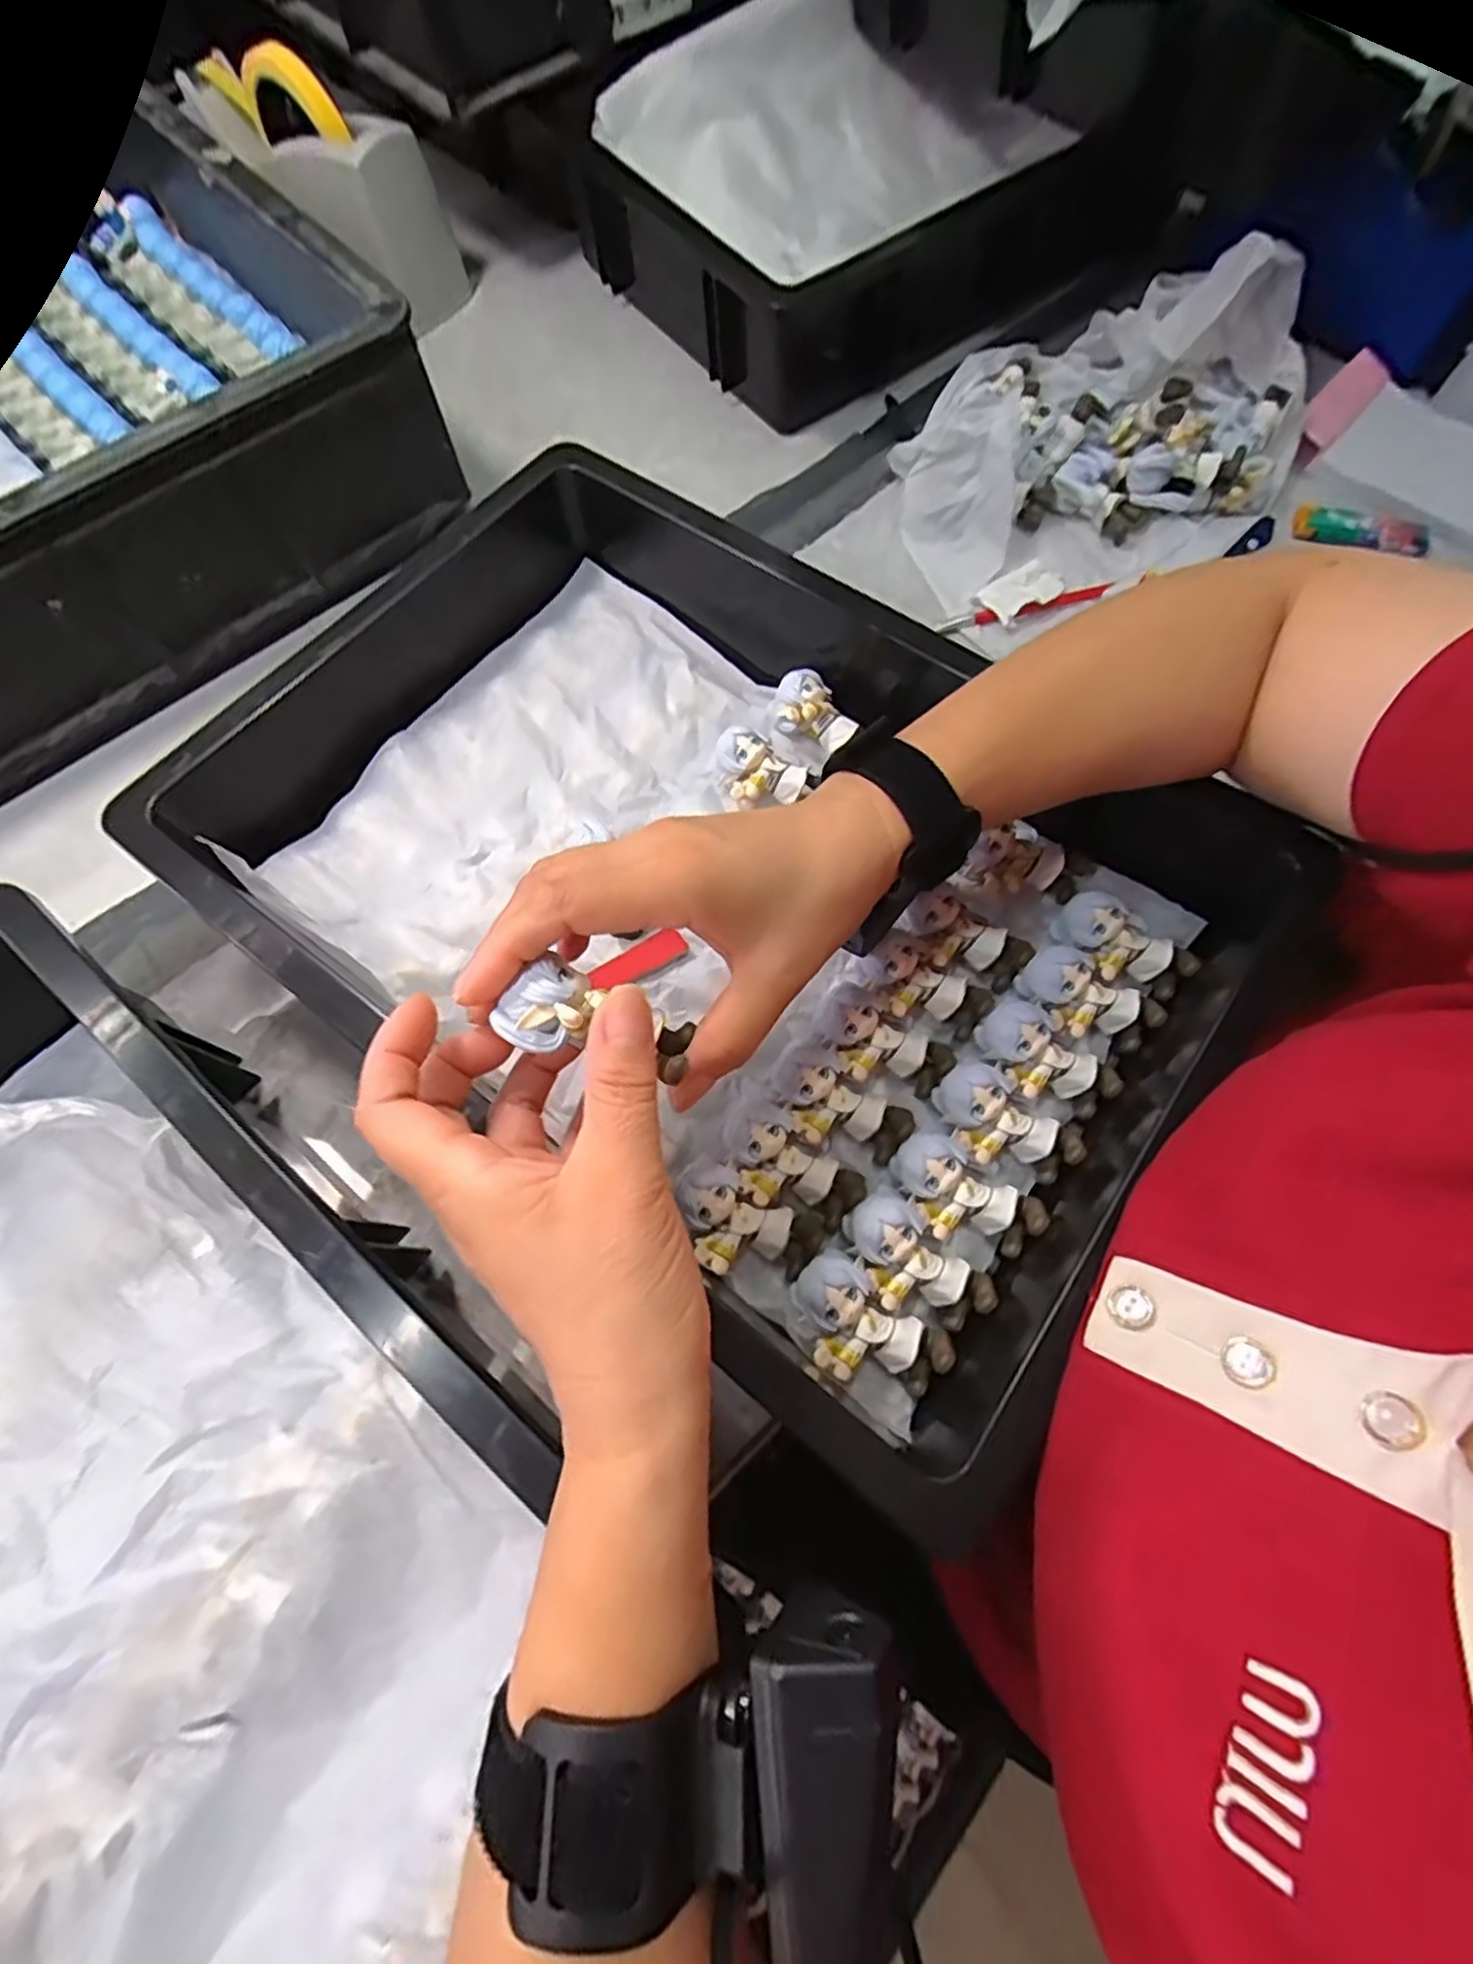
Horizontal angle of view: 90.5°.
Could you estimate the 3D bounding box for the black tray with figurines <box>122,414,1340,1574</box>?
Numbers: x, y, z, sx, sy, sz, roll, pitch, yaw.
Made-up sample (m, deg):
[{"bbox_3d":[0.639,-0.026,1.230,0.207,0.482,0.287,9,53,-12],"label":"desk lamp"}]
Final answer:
[{"bbox_3d":[-0.026,-0.065,0.350,0.500,0.076,0.317,34,74,12],"label":"black tray with figurines"}]

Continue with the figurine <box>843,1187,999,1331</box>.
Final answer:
[{"bbox_3d":[0.071,0.114,0.295,0.063,0.024,0.036,41,74,-2],"label":"figurine"}]

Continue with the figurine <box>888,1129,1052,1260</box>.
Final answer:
[{"bbox_3d":[0.093,0.091,0.305,0.063,0.026,0.035,32,72,1],"label":"figurine"}]

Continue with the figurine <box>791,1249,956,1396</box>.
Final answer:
[{"bbox_3d":[0.049,0.134,0.284,0.063,0.025,0.037,35,73,-1],"label":"figurine"}]

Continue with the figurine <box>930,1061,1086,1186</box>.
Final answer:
[{"bbox_3d":[0.114,0.064,0.316,0.061,0.026,0.033,34,72,0],"label":"figurine"}]

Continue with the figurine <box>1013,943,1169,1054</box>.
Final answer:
[{"bbox_3d":[0.159,0.010,0.332,0.062,0.024,0.033,28,71,-2],"label":"figurine"}]

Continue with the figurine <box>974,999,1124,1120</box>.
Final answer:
[{"bbox_3d":[0.136,0.037,0.322,0.062,0.026,0.031,35,72,-2],"label":"figurine"}]

